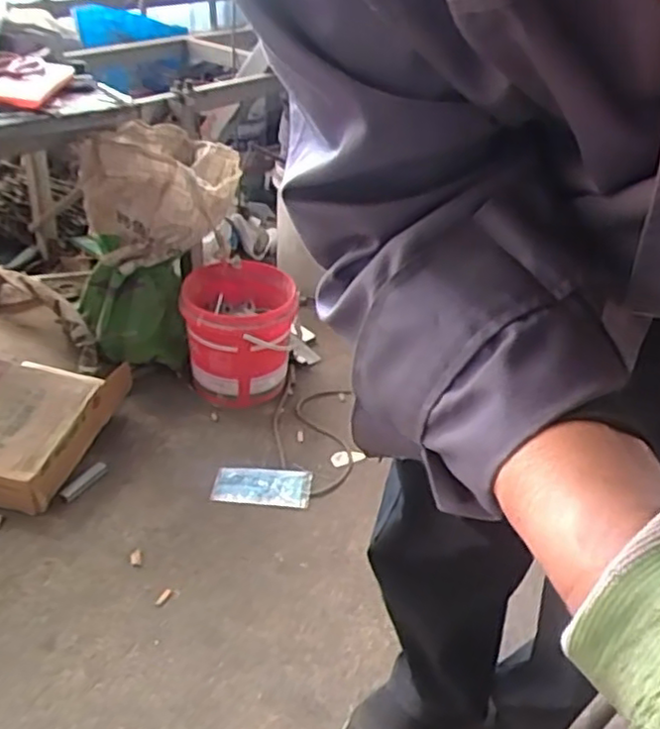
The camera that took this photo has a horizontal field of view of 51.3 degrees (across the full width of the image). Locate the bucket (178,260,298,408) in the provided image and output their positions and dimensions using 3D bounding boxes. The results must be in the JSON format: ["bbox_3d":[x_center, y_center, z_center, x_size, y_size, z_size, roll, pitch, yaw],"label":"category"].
[{"bbox_3d":[-0.213,-0.071,1.643,0.256,0.225,0.283,-3,36,-10],"label":"bucket"}]

